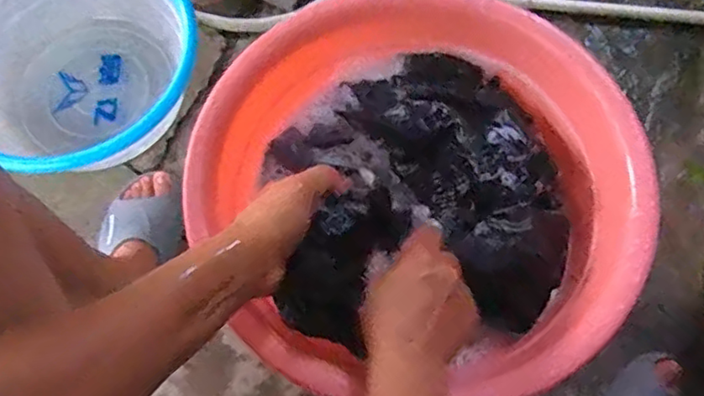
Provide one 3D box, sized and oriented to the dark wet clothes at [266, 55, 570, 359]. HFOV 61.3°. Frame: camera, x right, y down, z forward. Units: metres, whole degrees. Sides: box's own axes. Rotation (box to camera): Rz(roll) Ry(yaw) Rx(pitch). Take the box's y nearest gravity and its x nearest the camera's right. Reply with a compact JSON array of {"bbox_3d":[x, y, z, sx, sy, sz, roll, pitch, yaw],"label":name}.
[{"bbox_3d":[0.071,-0.009,0.656,0.292,0.090,0.311,-8,70,-1],"label":"dark wet clothes"}]

